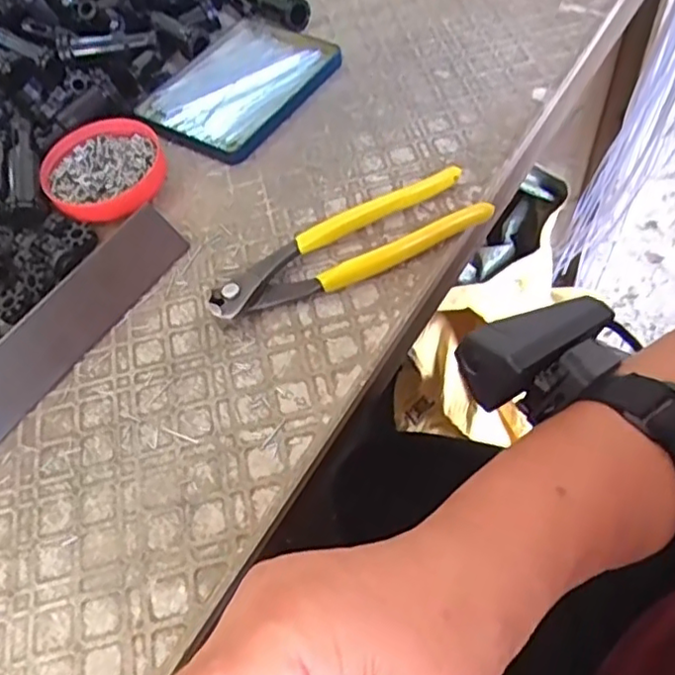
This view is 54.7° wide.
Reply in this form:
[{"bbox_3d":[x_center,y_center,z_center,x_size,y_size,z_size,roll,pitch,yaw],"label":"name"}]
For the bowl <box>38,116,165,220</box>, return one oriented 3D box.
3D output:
[{"bbox_3d":[-0.153,-0.110,0.430,0.076,0.016,0.081,-3,56,4],"label":"bowl"}]

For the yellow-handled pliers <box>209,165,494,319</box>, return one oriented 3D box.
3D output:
[{"bbox_3d":[0.005,-0.055,0.377,0.165,0.024,0.047,-24,57,-10],"label":"yellow-handled pliers"}]

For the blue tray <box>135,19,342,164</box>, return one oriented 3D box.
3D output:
[{"bbox_3d":[-0.071,-0.188,0.485,0.107,0.012,0.147,22,62,19],"label":"blue tray"}]

